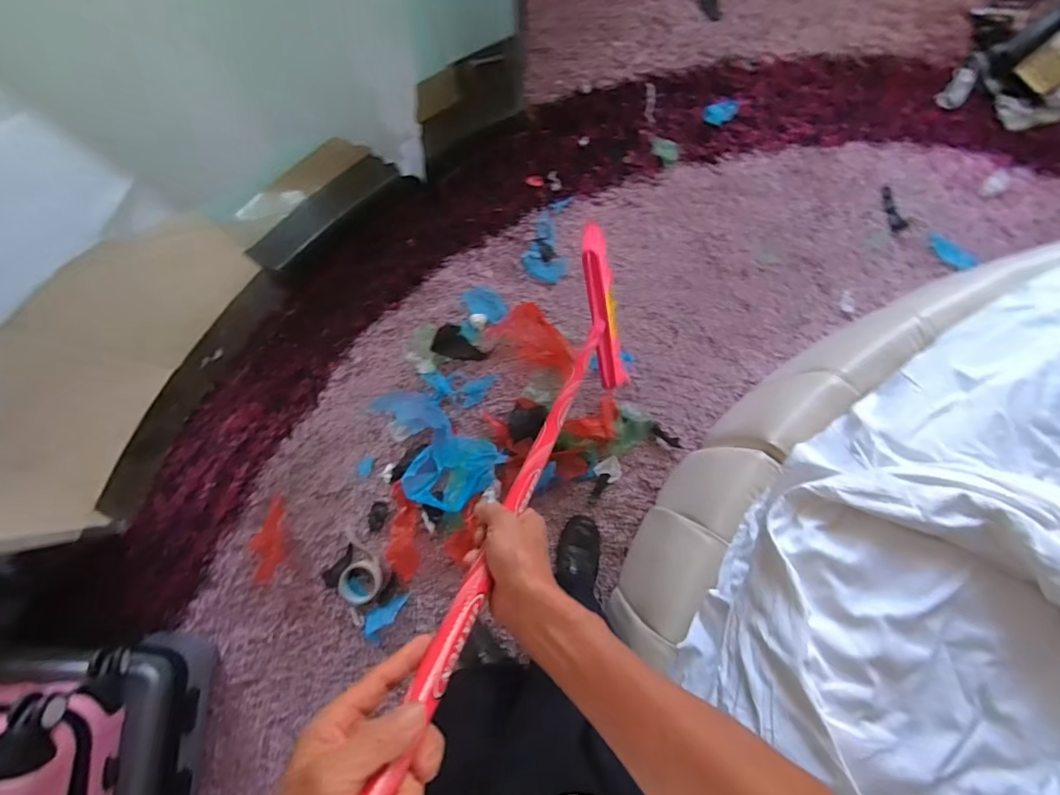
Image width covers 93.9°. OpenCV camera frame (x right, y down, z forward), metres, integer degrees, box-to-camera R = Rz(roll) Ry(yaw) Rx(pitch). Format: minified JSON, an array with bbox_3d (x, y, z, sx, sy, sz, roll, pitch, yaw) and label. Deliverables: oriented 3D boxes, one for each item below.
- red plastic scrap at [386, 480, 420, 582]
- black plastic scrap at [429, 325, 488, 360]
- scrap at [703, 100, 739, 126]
[{"bbox_3d":[-0.292,0.306,1.133,0.072,0.011,0.212,-4,84,0],"label":"red plastic scrap"},{"bbox_3d":[-0.164,-0.129,1.172,0.124,0.041,0.072,12,84,2],"label":"black plastic scrap"},{"bbox_3d":[0.490,-0.727,1.264,0.086,0.021,0.049,-10,84,-1],"label":"scrap"}]

